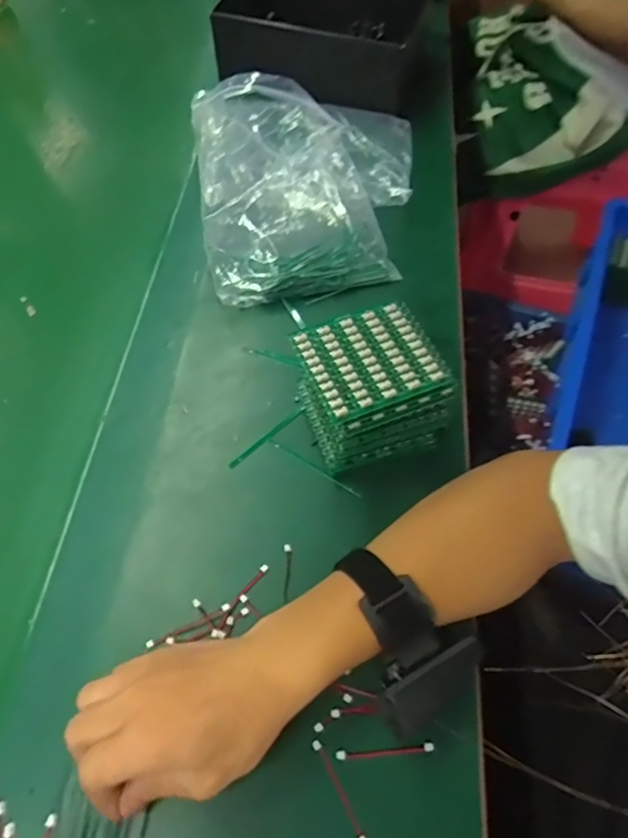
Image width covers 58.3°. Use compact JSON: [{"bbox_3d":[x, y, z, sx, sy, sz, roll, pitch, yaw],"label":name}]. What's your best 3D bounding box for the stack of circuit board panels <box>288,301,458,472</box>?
[{"bbox_3d":[0.042,-0.022,0.422,0.094,0.084,0.082,-18,61,-9],"label":"stack of circuit board panels"}]

